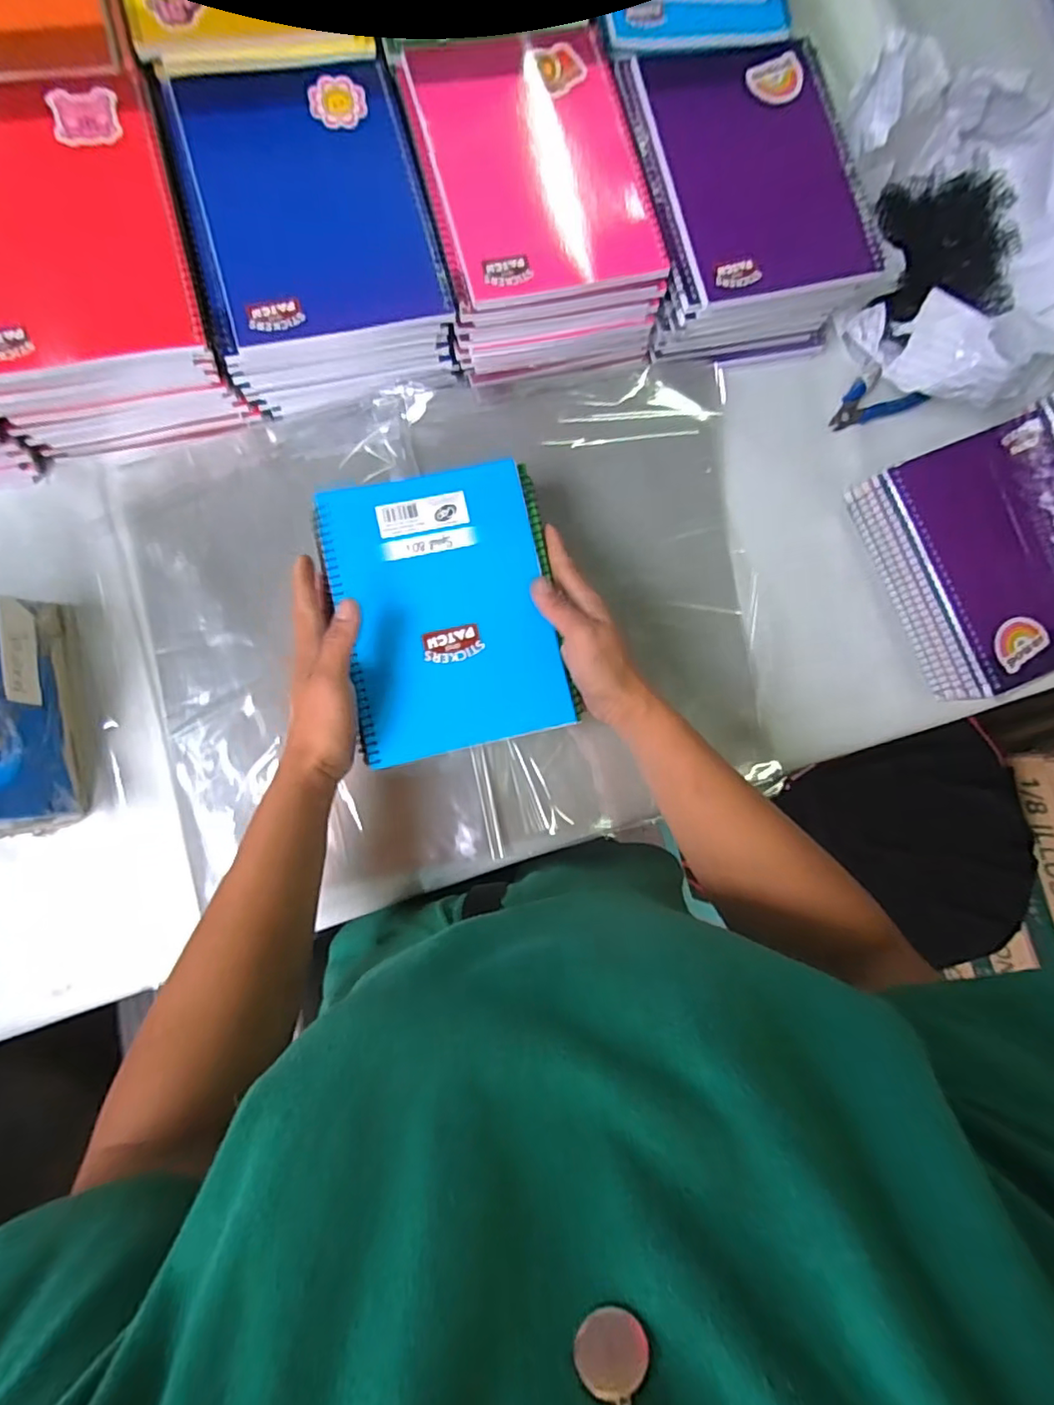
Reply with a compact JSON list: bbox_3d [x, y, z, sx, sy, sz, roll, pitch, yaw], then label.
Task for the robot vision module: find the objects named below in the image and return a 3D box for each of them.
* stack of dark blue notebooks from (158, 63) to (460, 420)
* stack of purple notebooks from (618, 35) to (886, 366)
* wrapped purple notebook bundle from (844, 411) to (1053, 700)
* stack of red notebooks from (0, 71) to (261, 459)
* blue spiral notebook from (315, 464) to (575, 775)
[{"bbox_3d":[-0.150,-0.337,0.440,0.160,0.091,0.195,-12,87,-8],"label":"stack of dark blue notebooks"},{"bbox_3d":[0.165,-0.393,0.478,0.173,0.091,0.206,-15,88,-8],"label":"stack of purple notebooks"},{"bbox_3d":[0.389,-0.120,0.493,0.155,0.070,0.192,-22,89,-8],"label":"wrapped purple notebook bundle"},{"bbox_3d":[-0.311,-0.302,0.416,0.157,0.098,0.200,-15,88,-8],"label":"stack of red notebooks"},{"bbox_3d":[-0.055,-0.067,0.420,0.151,0.012,0.195,-12,87,-8],"label":"blue spiral notebook"}]

